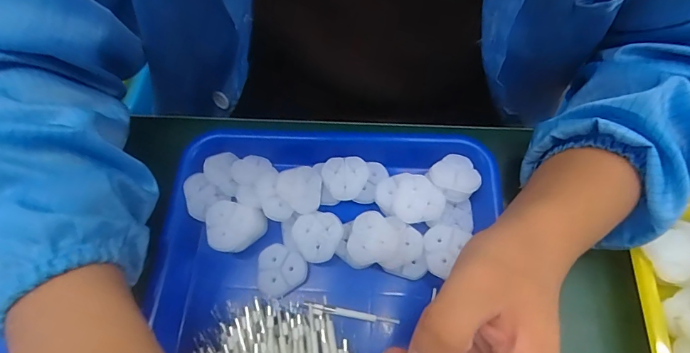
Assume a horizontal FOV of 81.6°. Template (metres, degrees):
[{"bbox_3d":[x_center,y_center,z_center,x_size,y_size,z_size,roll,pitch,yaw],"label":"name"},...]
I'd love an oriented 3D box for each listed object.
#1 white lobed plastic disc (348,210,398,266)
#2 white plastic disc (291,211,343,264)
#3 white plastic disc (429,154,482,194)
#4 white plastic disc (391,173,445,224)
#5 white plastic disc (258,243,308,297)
[{"bbox_3d":[0.021,0.046,0.291,0.033,0.008,0.037,15,68,9],"label":"white lobed plastic disc"},{"bbox_3d":[-0.022,0.044,0.298,0.036,0.007,0.037,-1,67,2],"label":"white plastic disc"},{"bbox_3d":[0.086,-0.003,0.308,0.037,0.009,0.032,21,69,11],"label":"white plastic disc"},{"bbox_3d":[0.054,0.016,0.299,0.037,0.007,0.038,5,67,4],"label":"white plastic disc"},{"bbox_3d":[-0.049,0.070,0.297,0.037,0.004,0.035,-1,67,2],"label":"white plastic disc"}]

